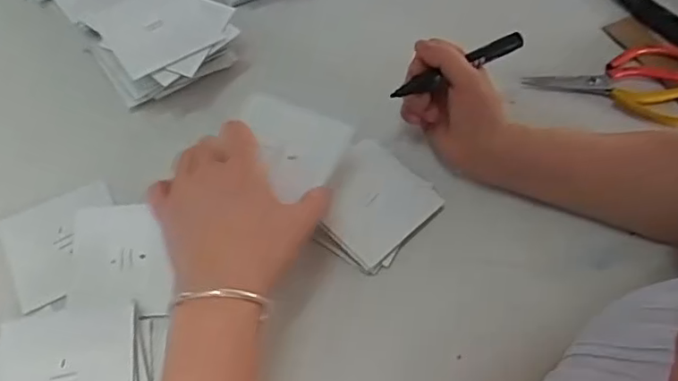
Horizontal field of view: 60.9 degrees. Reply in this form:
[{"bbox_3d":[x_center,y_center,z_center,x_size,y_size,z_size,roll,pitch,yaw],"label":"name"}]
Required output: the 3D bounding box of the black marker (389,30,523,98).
[{"bbox_3d":[0.098,-0.104,0.476,0.118,0.015,0.012,-23,62,-5],"label":"black marker"}]

